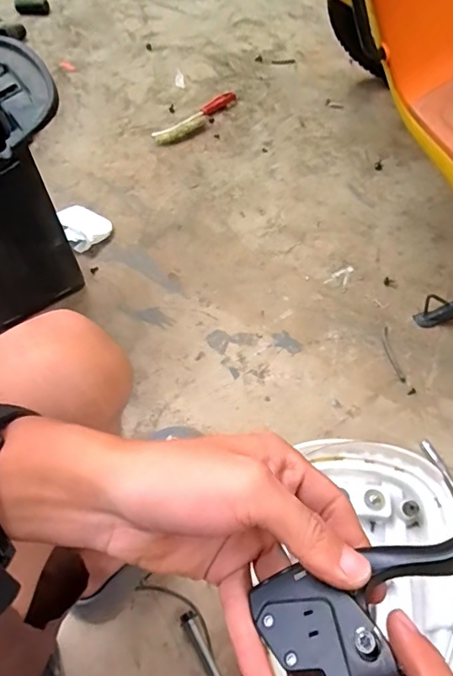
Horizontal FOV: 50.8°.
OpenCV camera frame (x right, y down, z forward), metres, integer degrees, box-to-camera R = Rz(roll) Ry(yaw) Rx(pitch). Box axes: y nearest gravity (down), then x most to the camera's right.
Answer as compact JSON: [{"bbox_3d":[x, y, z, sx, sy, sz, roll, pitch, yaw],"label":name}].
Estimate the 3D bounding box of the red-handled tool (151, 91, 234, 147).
[{"bbox_3d":[-0.063,-0.510,1.114,0.240,0.014,0.073,-38,64,-16],"label":"red-handled tool"}]

